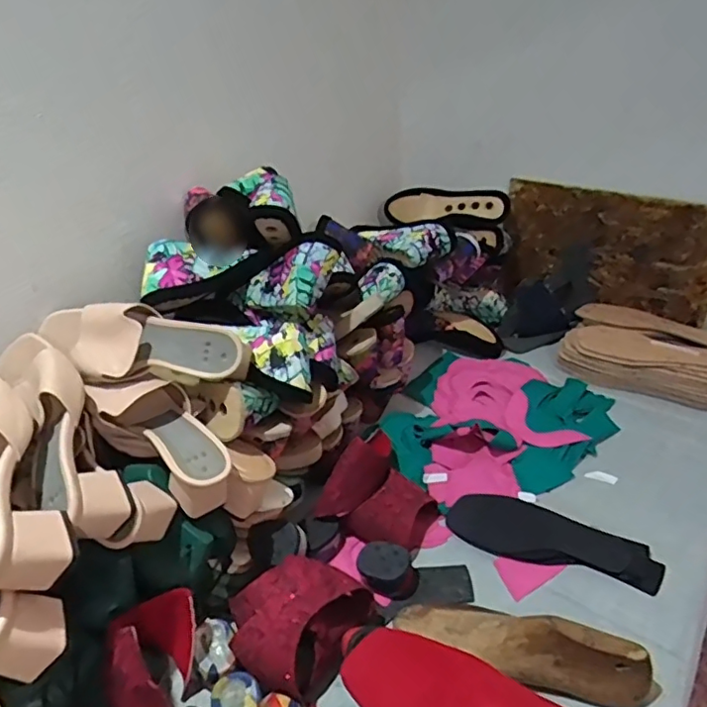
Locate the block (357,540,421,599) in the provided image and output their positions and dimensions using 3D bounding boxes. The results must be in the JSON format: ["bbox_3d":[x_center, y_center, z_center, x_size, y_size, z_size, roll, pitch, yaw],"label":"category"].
[{"bbox_3d":[0.039,0.248,0.651,0.066,0.041,0.054,1,34,8],"label":"block"}]

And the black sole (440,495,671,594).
[{"bbox_3d":[0.238,0.222,0.692,0.239,0.014,0.085,14,38,25],"label":"black sole"}]

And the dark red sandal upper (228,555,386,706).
[{"bbox_3d":[-0.060,0.274,0.588,0.131,0.081,0.127,15,38,27],"label":"dark red sandal upper"}]

